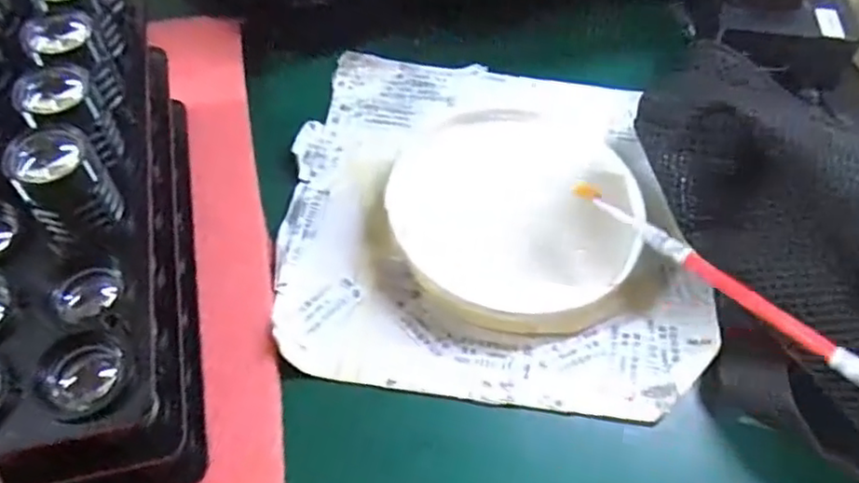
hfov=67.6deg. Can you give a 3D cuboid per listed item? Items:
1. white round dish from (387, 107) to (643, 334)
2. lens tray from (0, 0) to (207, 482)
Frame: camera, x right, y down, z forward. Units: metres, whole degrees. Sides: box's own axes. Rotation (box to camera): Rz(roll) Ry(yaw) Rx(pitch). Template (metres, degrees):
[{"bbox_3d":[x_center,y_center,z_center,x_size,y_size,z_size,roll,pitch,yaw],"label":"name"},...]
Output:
[{"bbox_3d":[0.042,-0.015,0.308,0.113,0.021,0.121,2,56,-3],"label":"white round dish"},{"bbox_3d":[-0.145,-0.004,0.227,0.106,0.108,0.191,-13,58,-13],"label":"lens tray"}]

